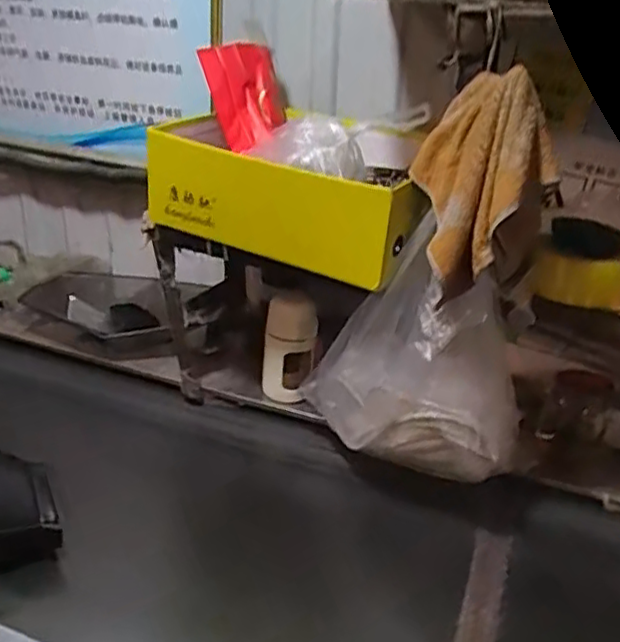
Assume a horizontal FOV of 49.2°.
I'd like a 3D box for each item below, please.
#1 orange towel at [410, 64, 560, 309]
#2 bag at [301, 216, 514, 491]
[{"bbox_3d":[0.174,-0.139,0.686,0.111,0.195,0.131,2,25,-3],"label":"orange towel"},{"bbox_3d":[0.110,0.044,0.798,0.271,0.246,0.123,12,26,19],"label":"bag"}]

